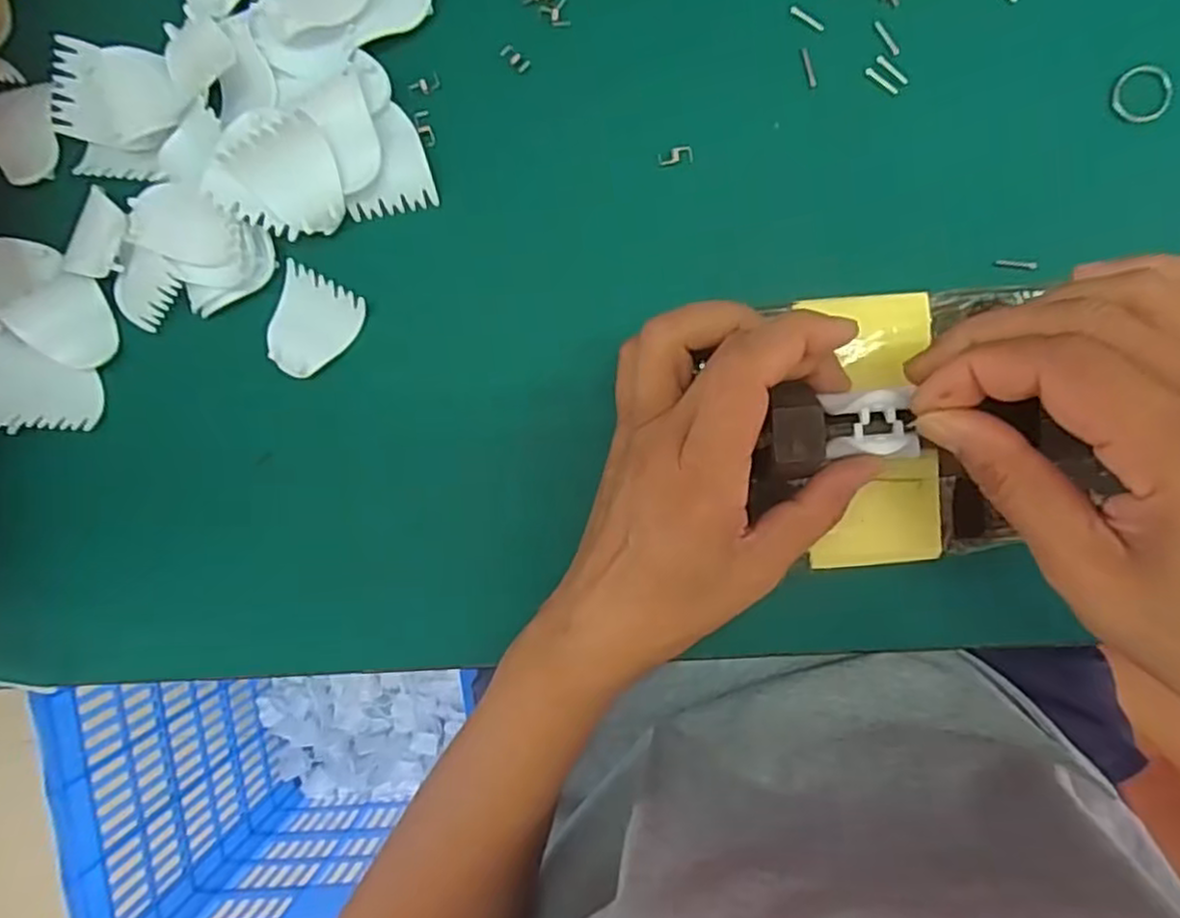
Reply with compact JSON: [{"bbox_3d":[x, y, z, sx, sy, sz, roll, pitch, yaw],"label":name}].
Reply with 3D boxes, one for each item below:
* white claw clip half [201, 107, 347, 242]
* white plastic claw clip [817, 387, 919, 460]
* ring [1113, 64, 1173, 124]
[{"bbox_3d":[-0.131,-0.117,0.292,0.053,0.013,0.046,-1,126,-12],"label":"white claw clip half"},{"bbox_3d":[0.097,-0.012,0.251,0.027,0.019,0.023,-5,93,7],"label":"white plastic claw clip"},{"bbox_3d":[0.213,-0.140,0.275,0.022,0.005,0.020,0,95,6],"label":"ring"}]

